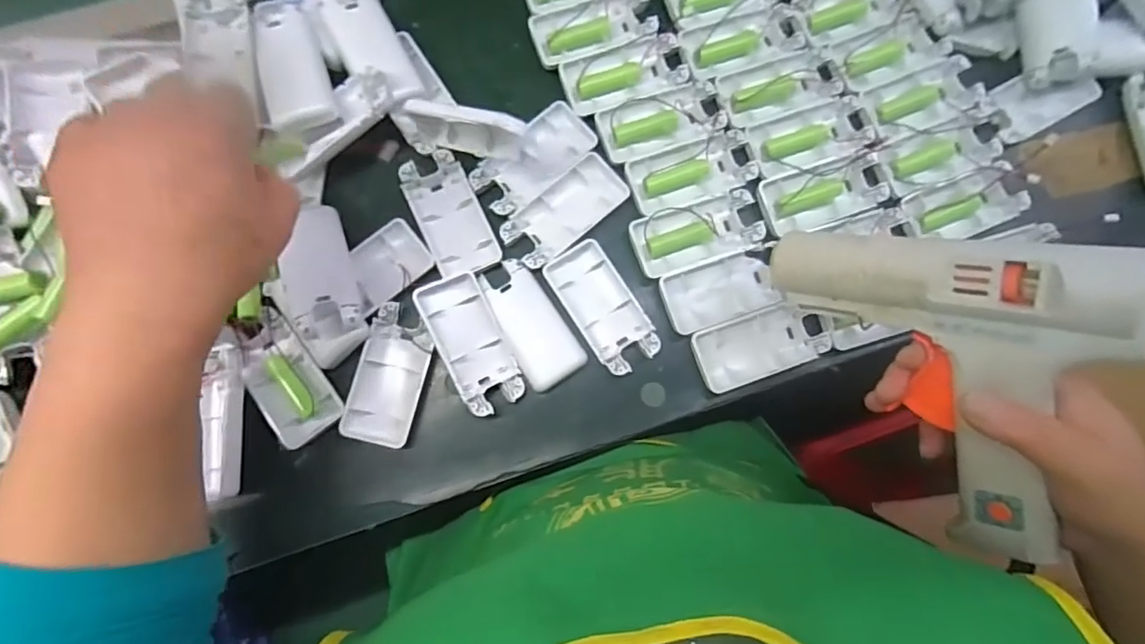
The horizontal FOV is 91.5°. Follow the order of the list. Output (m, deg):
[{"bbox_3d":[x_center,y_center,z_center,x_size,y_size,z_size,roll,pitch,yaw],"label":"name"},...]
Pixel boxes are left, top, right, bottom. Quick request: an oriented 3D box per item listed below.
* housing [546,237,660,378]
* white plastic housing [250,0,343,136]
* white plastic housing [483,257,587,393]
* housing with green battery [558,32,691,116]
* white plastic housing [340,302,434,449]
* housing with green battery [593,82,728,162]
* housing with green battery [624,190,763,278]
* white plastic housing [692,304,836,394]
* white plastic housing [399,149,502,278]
[{"bbox_3d":[0.021,-0.010,0.402,0.045,0.017,0.094,-32,85,-7],"label":"housing"},{"bbox_3d":[-0.194,-0.177,0.388,0.043,0.016,0.093,-13,86,-18],"label":"white plastic housing"},{"bbox_3d":[-0.030,0.001,0.395,0.044,0.008,0.091,-32,85,-7],"label":"white plastic housing"},{"bbox_3d":[0.040,-0.191,0.429,0.093,0.013,0.041,-19,83,-6],"label":"housing with green battery"},{"bbox_3d":[-0.125,0.037,0.386,0.045,0.012,0.092,14,81,-1],"label":"white plastic housing"},{"bbox_3d":[0.067,-0.151,0.422,0.093,0.014,0.045,-18,83,-6],"label":"housing with green battery"},{"bbox_3d":[0.091,-0.065,0.411,0.093,0.016,0.046,-17,83,-6],"label":"housing with green battery"},{"bbox_3d":[0.137,0.015,0.399,0.098,0.011,0.045,-19,83,-6],"label":"white plastic housing"},{"bbox_3d":[-0.089,-0.076,0.410,0.046,0.023,0.092,-25,84,-6],"label":"white plastic housing"}]

